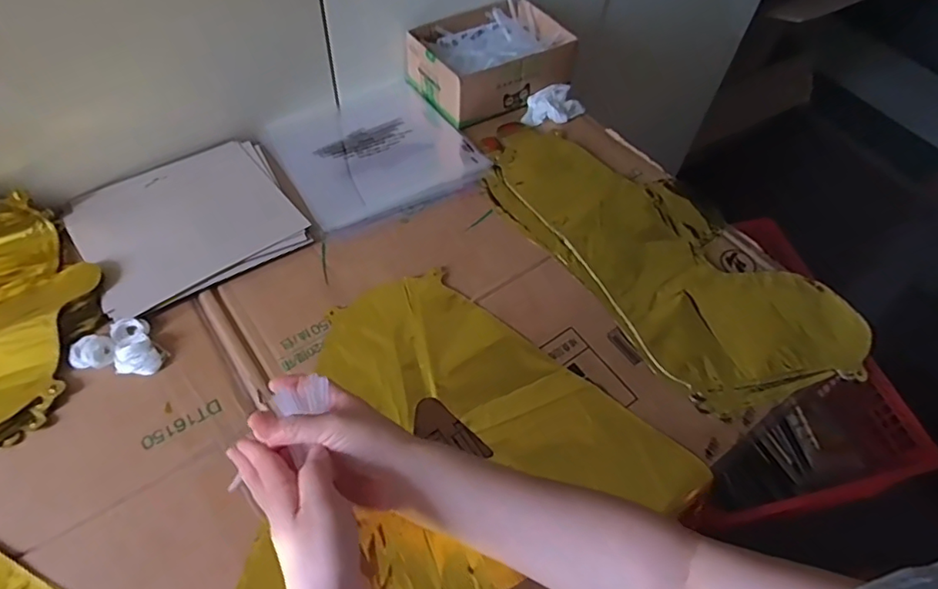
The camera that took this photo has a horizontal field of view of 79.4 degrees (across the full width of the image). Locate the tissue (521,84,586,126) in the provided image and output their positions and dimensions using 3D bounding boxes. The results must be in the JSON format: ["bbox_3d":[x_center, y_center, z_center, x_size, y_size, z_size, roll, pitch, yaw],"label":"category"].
[{"bbox_3d":[0.107,-0.243,0.729,0.078,0.021,0.046,-18,59,-16],"label":"tissue"}]

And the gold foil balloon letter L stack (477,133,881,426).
[{"bbox_3d":[0.196,-0.047,0.598,0.207,0.009,0.419,-36,65,-25],"label":"gold foil balloon letter L stack"}]

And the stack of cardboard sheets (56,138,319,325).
[{"bbox_3d":[-0.288,-0.078,0.580,0.197,0.009,0.175,-28,62,-22],"label":"stack of cardboard sheets"}]

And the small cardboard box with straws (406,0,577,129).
[{"bbox_3d":[0.029,-0.309,0.738,0.193,0.066,0.137,-28,62,-22],"label":"small cardboard box with straws"}]

